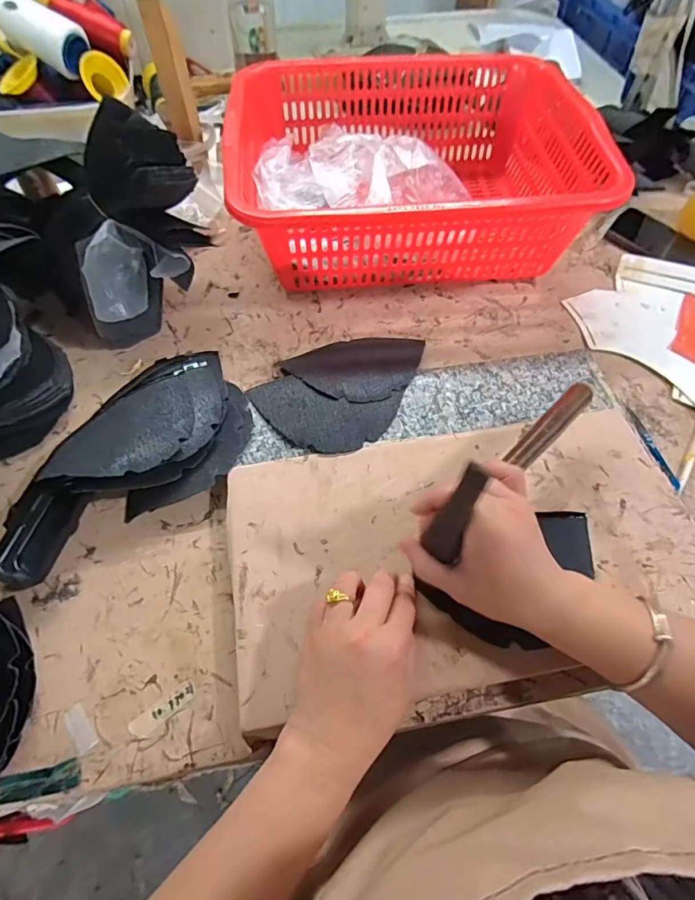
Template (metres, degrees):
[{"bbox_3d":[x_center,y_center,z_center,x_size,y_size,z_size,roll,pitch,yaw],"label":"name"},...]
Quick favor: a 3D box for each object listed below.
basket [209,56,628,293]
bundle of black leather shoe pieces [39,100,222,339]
[{"bbox_3d":[0.072,-0.354,0.589,0.413,0.137,0.328,-5,59,-3],"label":"basket"},{"bbox_3d":[-0.238,-0.239,0.500,0.171,0.169,0.146,-38,66,-21],"label":"bundle of black leather shoe pieces"}]

